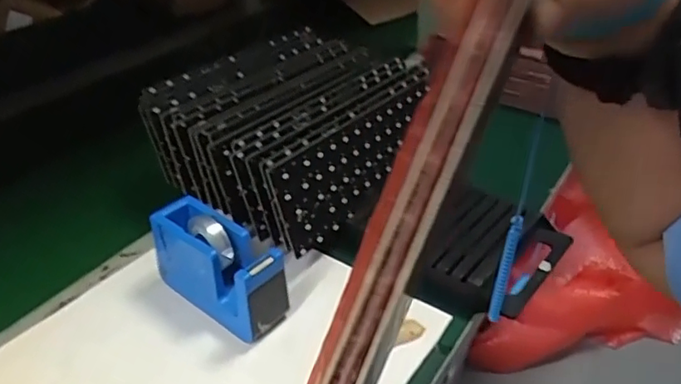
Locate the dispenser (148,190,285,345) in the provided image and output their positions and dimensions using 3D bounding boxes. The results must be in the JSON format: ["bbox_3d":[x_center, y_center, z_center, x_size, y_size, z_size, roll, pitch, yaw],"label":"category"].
[{"bbox_3d":[-0.108,0.068,0.506,0.134,0.083,0.052,25,42,32],"label":"dispenser"}]

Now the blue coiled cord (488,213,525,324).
[{"bbox_3d":[0.134,0.067,0.464,0.011,0.122,0.010,18,39,24],"label":"blue coiled cord"}]

